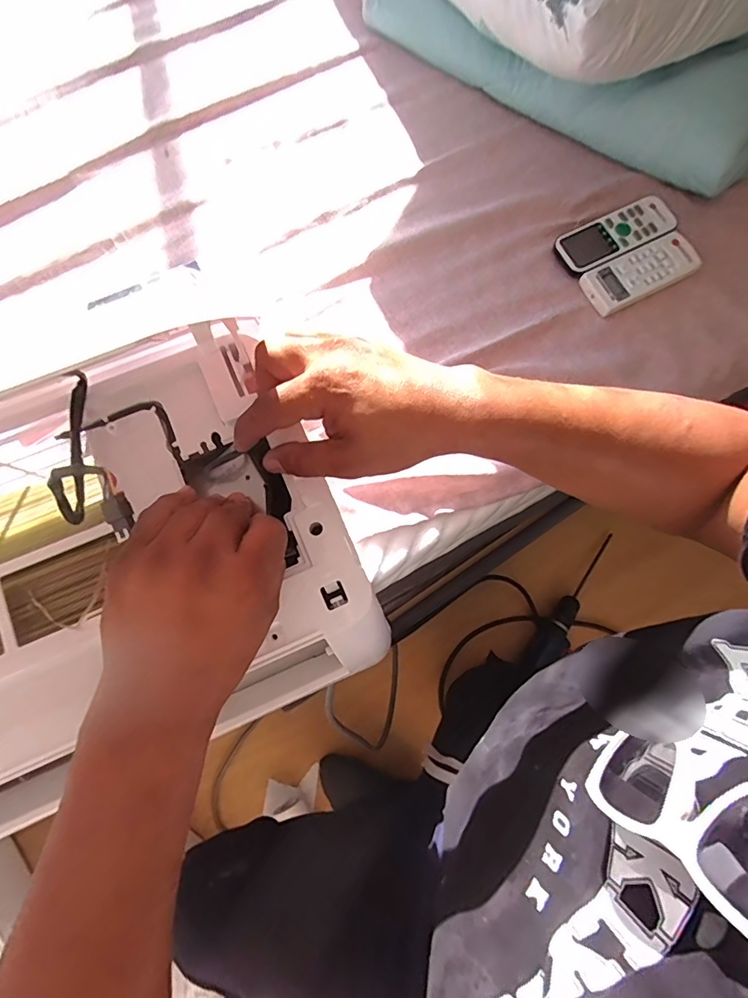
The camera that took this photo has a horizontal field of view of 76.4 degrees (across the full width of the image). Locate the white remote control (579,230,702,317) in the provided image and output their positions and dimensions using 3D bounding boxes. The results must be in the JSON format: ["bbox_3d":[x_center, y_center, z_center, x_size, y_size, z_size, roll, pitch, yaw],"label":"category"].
[{"bbox_3d":[0.317,-0.266,0.556,0.137,0.016,0.060,-29,79,-6],"label":"white remote control"}]

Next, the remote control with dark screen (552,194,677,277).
[{"bbox_3d":[0.291,-0.319,0.568,0.156,0.018,0.058,-29,79,-6],"label":"remote control with dark screen"}]

